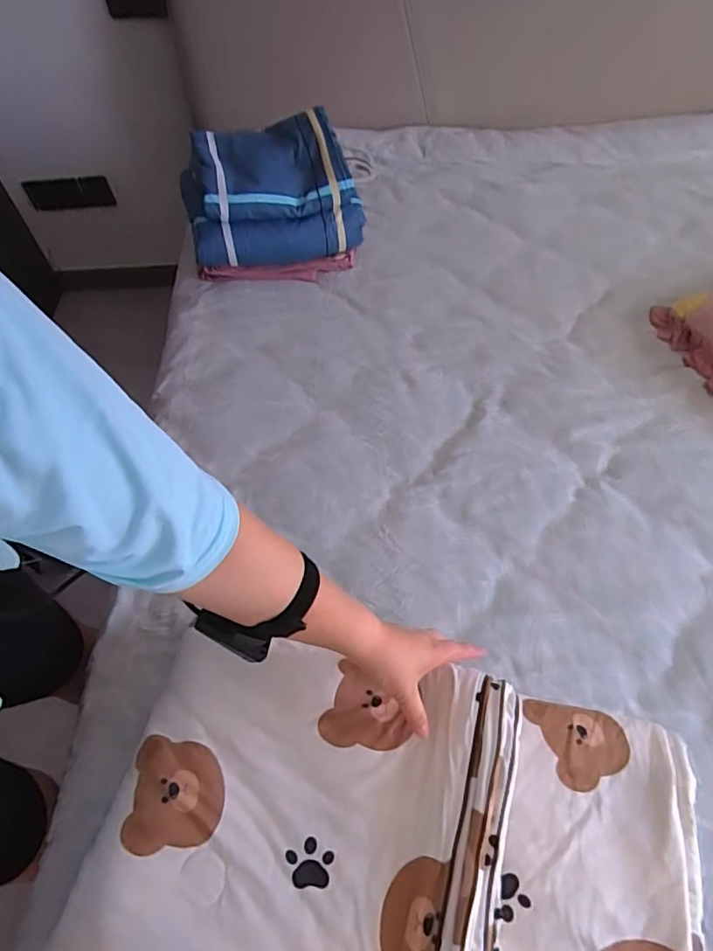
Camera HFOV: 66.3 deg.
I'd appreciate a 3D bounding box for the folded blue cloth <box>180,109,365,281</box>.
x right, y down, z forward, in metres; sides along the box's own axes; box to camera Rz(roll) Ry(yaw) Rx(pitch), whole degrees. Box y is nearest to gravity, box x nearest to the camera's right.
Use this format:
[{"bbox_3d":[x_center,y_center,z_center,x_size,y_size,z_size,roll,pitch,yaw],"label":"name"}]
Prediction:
[{"bbox_3d":[-0.181,-0.560,1.110,0.335,0.171,0.300,-12,58,-5],"label":"folded blue cloth"}]

